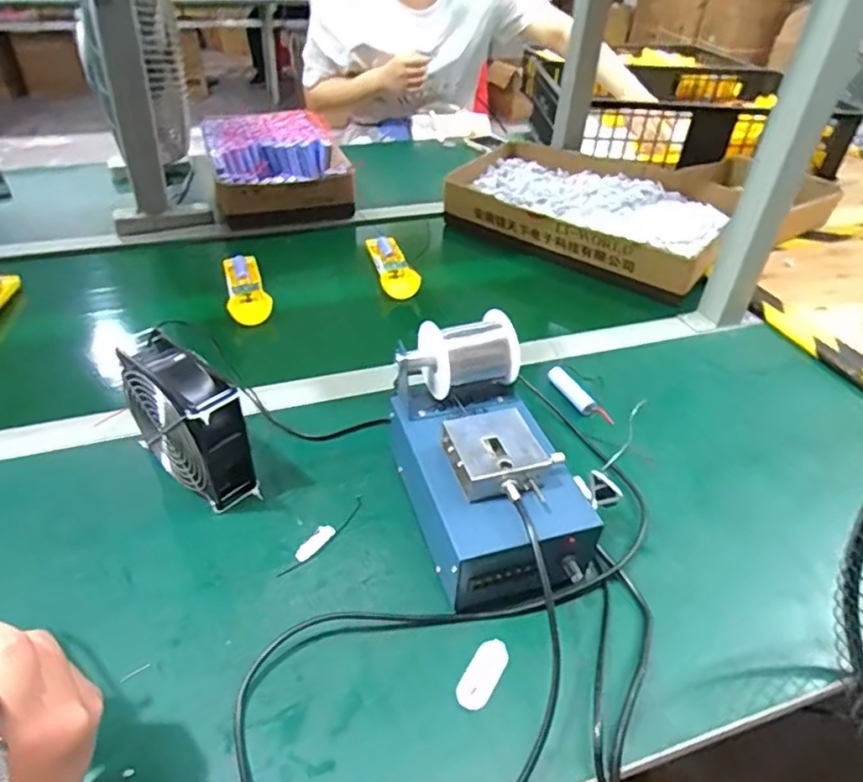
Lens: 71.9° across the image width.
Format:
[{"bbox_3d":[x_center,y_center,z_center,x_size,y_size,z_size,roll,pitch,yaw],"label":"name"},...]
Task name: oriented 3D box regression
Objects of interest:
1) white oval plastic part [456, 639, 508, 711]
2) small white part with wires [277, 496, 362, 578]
[{"bbox_3d":[0.036,0.197,0.416,0.023,0.004,0.051,22,42,23],"label":"white oval plastic part"},{"bbox_3d":[-0.090,0.121,0.500,0.016,0.004,0.098,24,43,25],"label":"small white part with wires"}]

